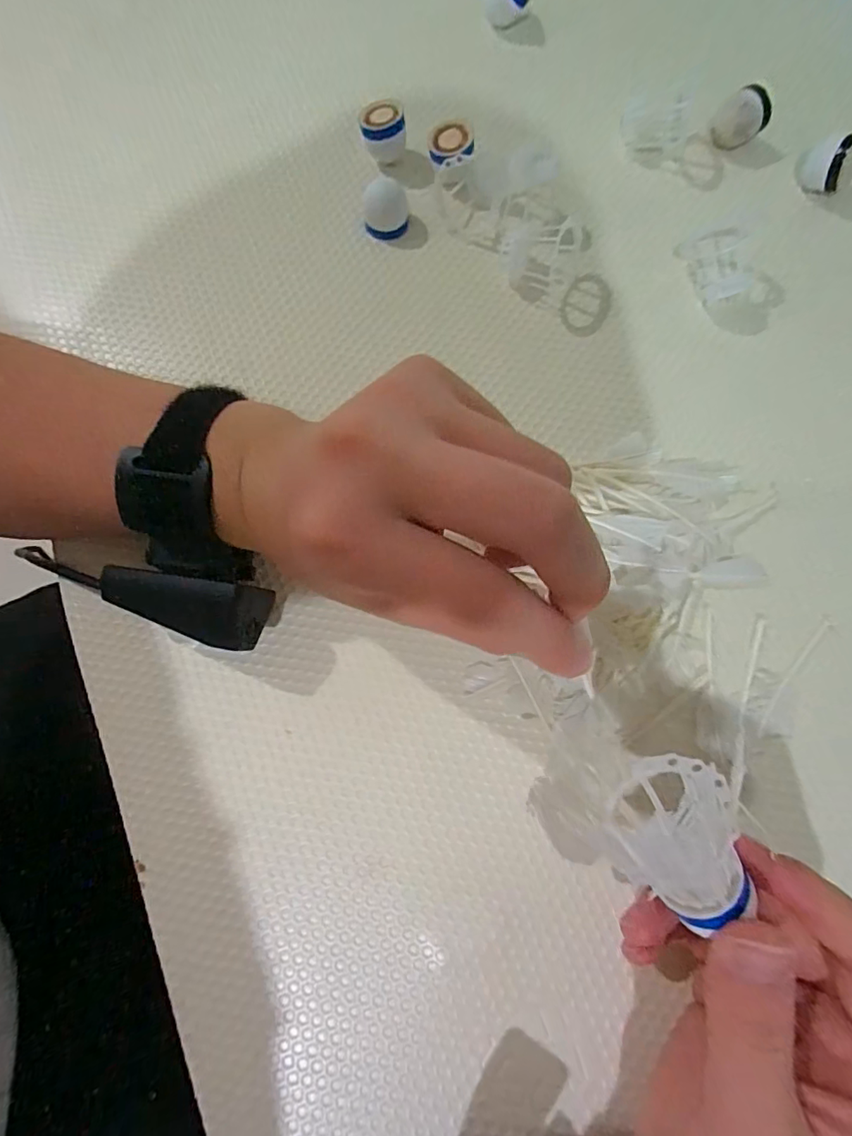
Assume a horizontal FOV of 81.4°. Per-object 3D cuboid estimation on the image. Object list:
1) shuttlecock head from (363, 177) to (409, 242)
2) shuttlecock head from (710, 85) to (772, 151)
[{"bbox_3d":[-0.024,-0.212,0.293,0.026,0.020,0.021,-6,78,-1],"label":"shuttlecock head"},{"bbox_3d":[0.192,-0.274,0.303,0.028,0.025,0.020,34,80,7],"label":"shuttlecock head"}]

